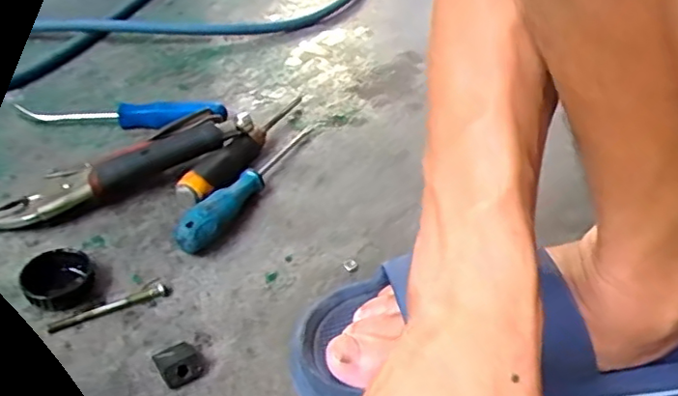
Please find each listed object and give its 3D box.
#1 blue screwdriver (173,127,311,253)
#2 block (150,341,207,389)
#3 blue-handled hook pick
[{"bbox_3d":[-0.072,-0.018,0.507,0.026,0.029,0.196,17,40,17],"label":"blue screwdriver"},{"bbox_3d":[-0.099,0.099,0.371,0.025,0.014,0.031,-22,45,-29],"label":"block"},{"bbox_3d":[-0.204,-0.080,0.579,0.188,0.025,0.022,1,38,-2],"label":"blue-handled hook pick"}]

